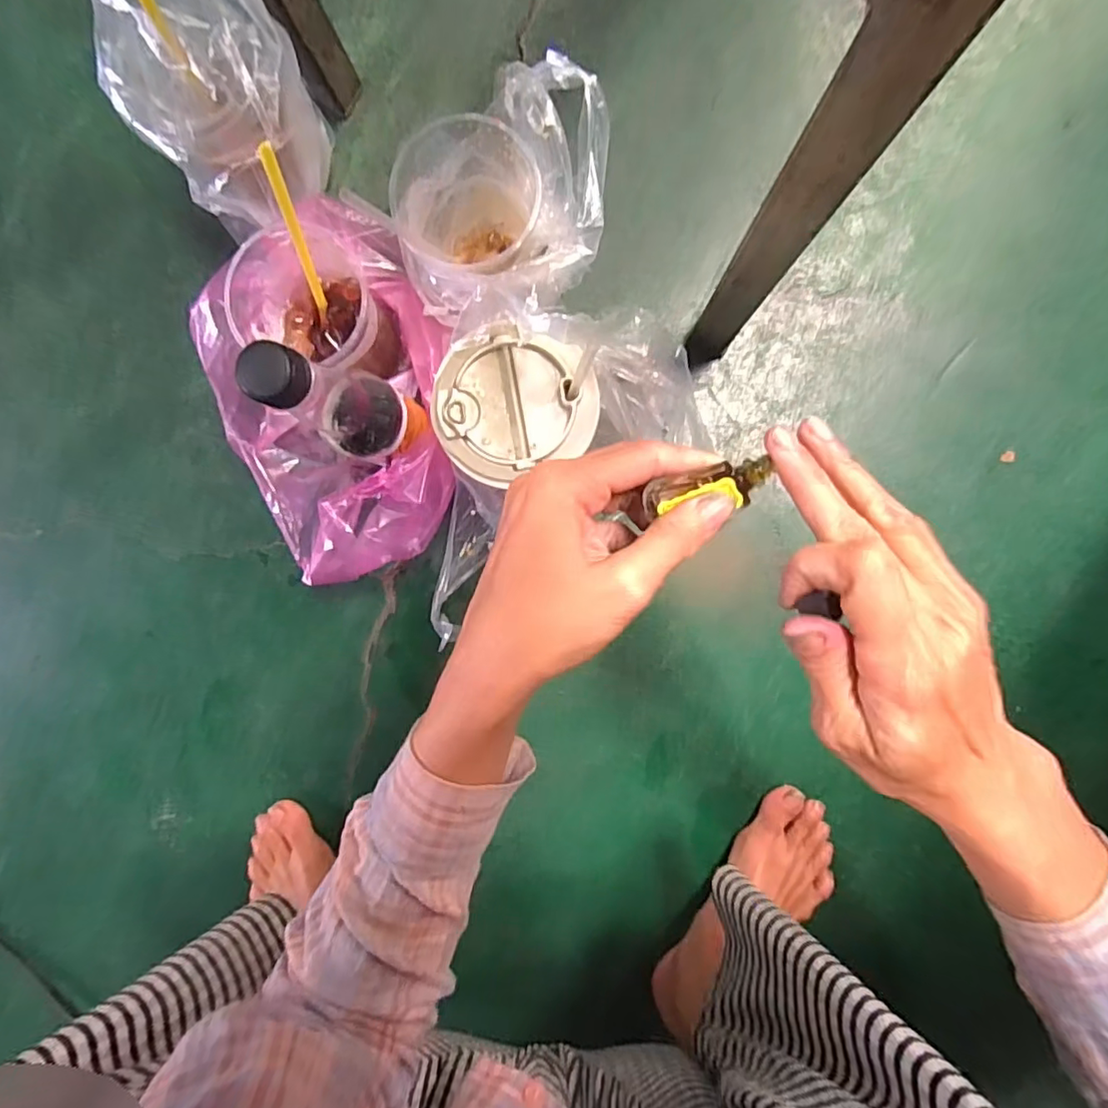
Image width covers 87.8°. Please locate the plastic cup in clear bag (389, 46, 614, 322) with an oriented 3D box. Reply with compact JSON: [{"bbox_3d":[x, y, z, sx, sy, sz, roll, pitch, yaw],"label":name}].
[{"bbox_3d":[-0.034,-0.235,0.389,0.144,0.118,0.111,-9,93,4],"label":"plastic cup in clear bag"}]

